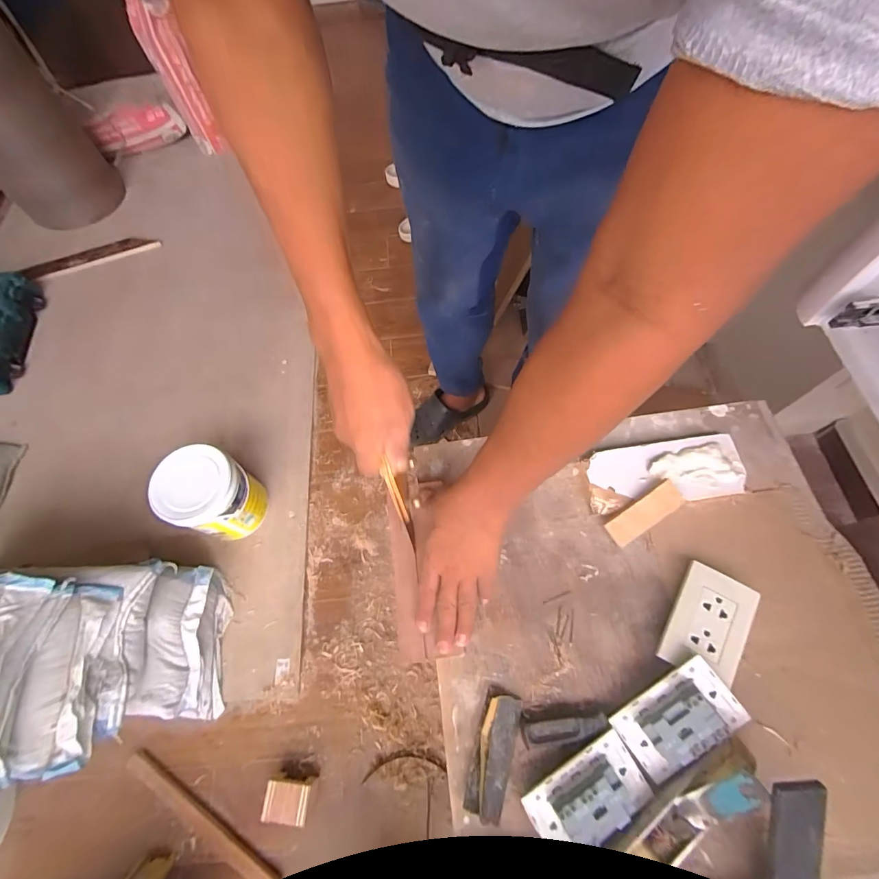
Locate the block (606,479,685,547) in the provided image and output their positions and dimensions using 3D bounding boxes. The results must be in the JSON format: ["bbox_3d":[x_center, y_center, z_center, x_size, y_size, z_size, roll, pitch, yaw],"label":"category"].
[{"bbox_3d":[0.251,0.090,0.513,0.096,0.015,0.035,-37,70,-1],"label":"block"}]

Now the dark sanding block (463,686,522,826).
[{"bbox_3d":[0.057,0.324,0.434,0.039,0.026,0.109,13,68,10],"label":"dark sanding block"}]

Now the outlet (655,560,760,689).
[{"bbox_3d":[0.291,0.202,0.460,0.071,0.034,0.113,29,71,16],"label":"outlet"}]

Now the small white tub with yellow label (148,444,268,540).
[{"bbox_3d":[-0.516,0.135,0.971,0.162,0.228,0.160,-2,66,4],"label":"small white tub with yellow label"}]

